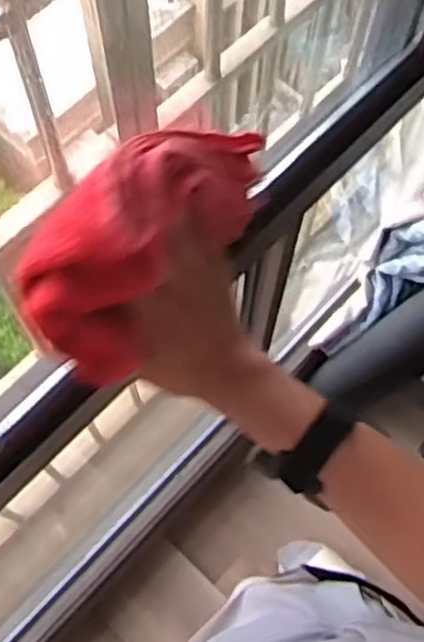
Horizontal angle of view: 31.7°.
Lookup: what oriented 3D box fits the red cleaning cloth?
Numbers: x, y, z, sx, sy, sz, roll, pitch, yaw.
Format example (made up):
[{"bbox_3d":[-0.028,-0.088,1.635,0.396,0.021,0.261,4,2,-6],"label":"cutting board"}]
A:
[{"bbox_3d":[-0.030,-0.052,0.415,0.055,0.089,0.169,39,73,13],"label":"red cleaning cloth"}]

